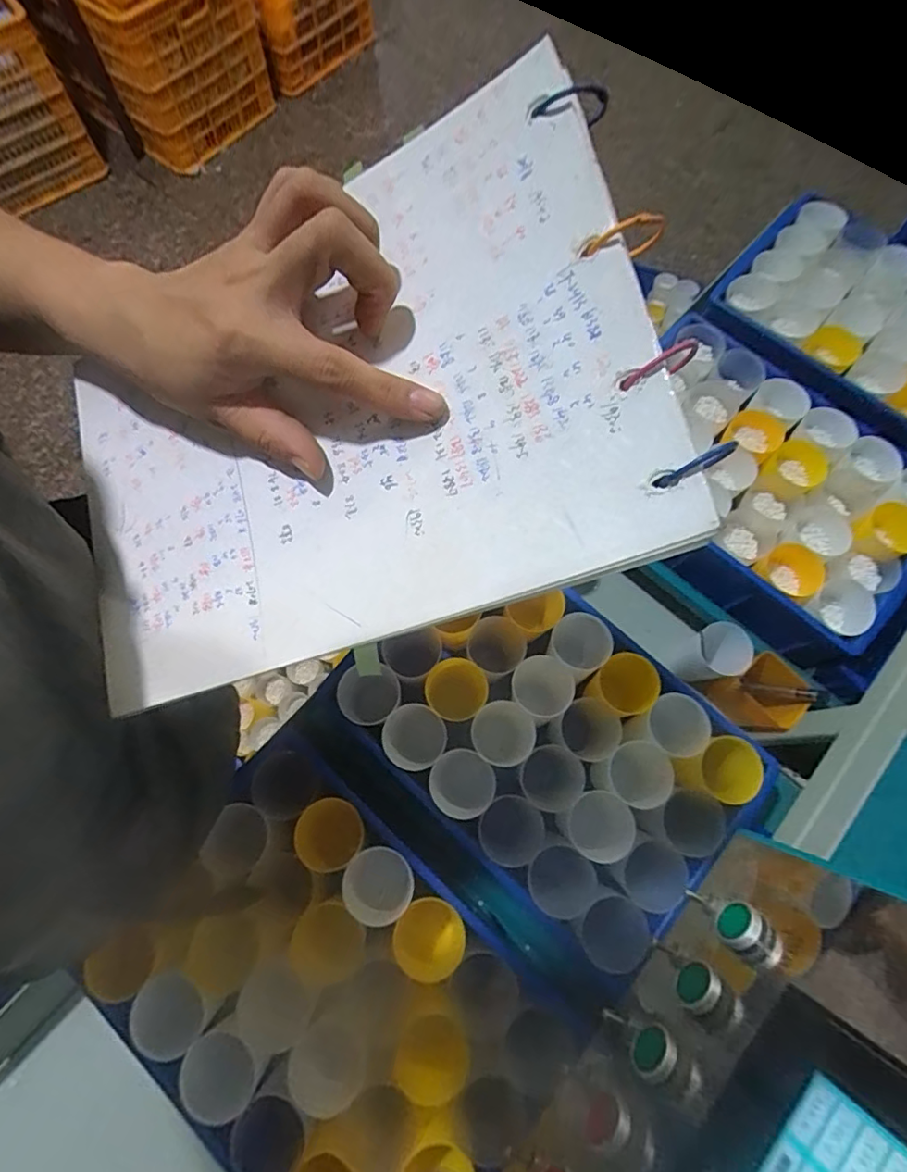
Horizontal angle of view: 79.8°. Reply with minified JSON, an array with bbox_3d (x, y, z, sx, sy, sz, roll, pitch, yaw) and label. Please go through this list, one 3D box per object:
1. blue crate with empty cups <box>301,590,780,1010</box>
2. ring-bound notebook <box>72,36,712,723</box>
[{"bbox_3d":[0.088,0.173,0.583,0.367,0.103,0.298,42,75,12],"label":"blue crate with empty cups"},{"bbox_3d":[-0.062,-0.066,0.240,0.287,0.010,0.192,-19,78,21],"label":"ring-bound notebook"}]

